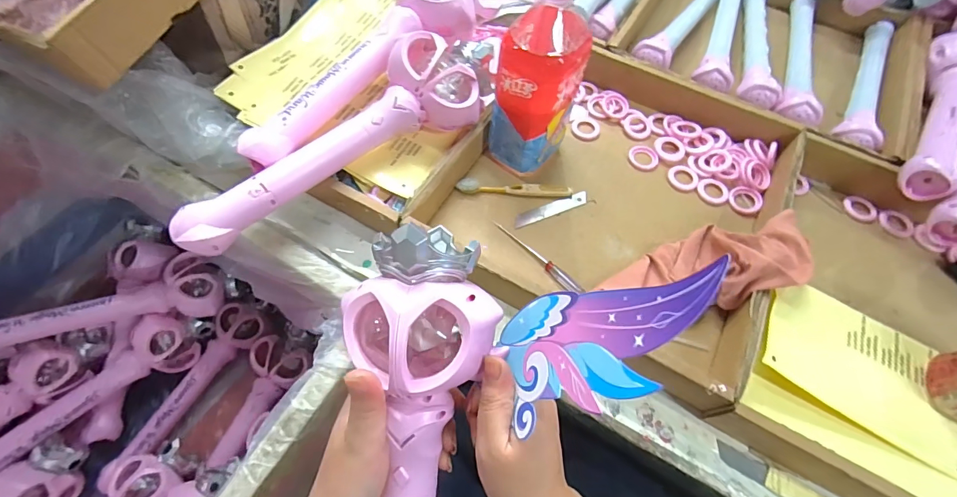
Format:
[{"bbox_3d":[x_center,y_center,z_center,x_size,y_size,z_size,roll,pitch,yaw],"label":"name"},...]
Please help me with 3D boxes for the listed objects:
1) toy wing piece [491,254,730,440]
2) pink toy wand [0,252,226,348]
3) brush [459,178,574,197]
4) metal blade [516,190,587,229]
[{"bbox_3d":[0.056,0.044,0.215,0.008,0.144,0.068,15,54,-25],"label":"toy wing piece"},{"bbox_3d":[-0.573,0.089,0.631,0.331,0.063,0.104,-15,62,-34],"label":"pink toy wand"},{"bbox_3d":[0.044,-0.072,0.511,0.137,0.011,0.017,2,62,-1],"label":"brush"},{"bbox_3d":[0.087,-0.047,0.504,0.097,0.004,0.017,-22,65,-13],"label":"metal blade"}]

